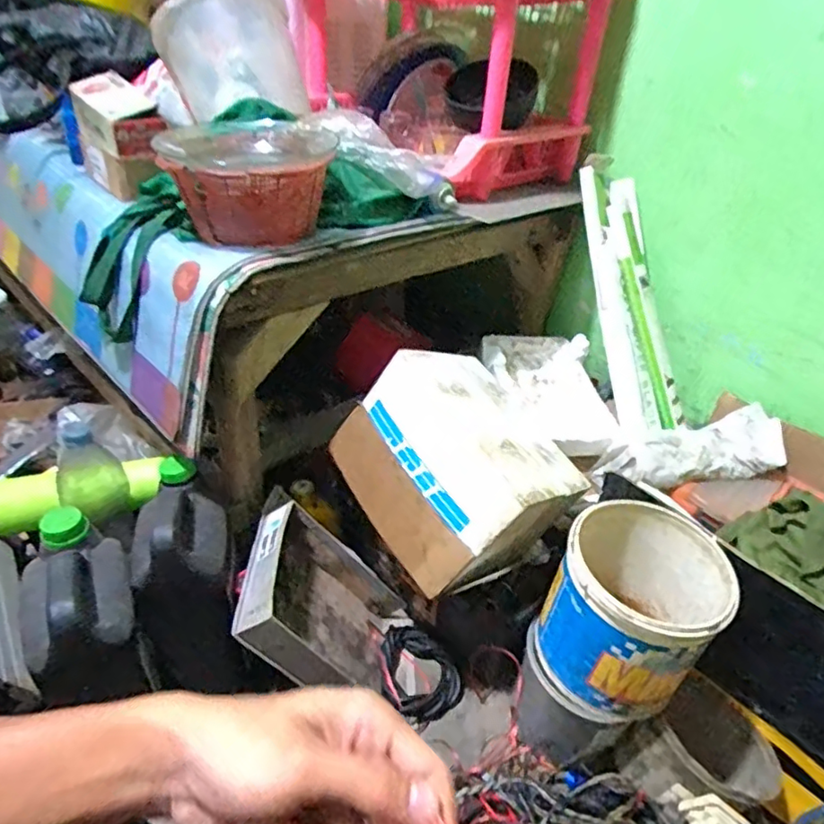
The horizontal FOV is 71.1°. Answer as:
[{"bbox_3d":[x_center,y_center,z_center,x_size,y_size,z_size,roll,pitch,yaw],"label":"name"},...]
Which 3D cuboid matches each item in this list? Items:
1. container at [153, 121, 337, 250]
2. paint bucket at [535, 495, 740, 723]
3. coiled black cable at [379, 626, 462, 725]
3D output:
[{"bbox_3d":[-0.197,-0.284,0.703,0.196,0.094,0.206,-9,36,-19],"label":"container"},{"bbox_3d":[0.264,0.239,0.703,0.177,0.187,0.189,2,34,-2],"label":"paint bucket"},{"bbox_3d":[0.014,0.400,0.888,0.121,0.039,0.152,0,34,-5],"label":"coiled black cable"}]

